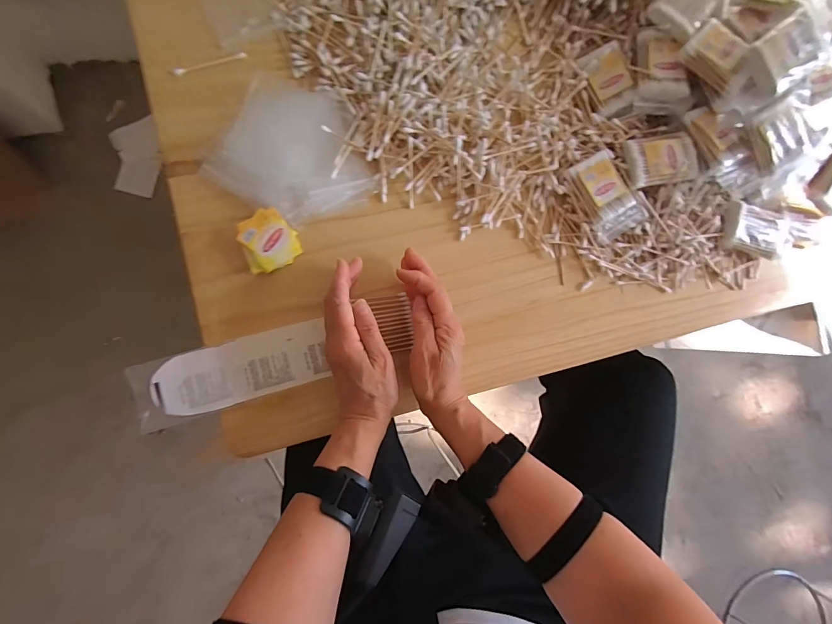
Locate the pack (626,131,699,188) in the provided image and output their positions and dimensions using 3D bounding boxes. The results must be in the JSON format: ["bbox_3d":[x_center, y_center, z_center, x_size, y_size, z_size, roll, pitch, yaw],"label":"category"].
[{"bbox_3d":[0.280,-0.174,0.424,0.073,0.023,0.058,-7,89,5],"label":"pack"}]

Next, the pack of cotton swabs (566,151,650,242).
[{"bbox_3d":[0.217,-0.132,0.421,0.061,0.022,0.095,-25,91,-9],"label":"pack of cotton swabs"}]

